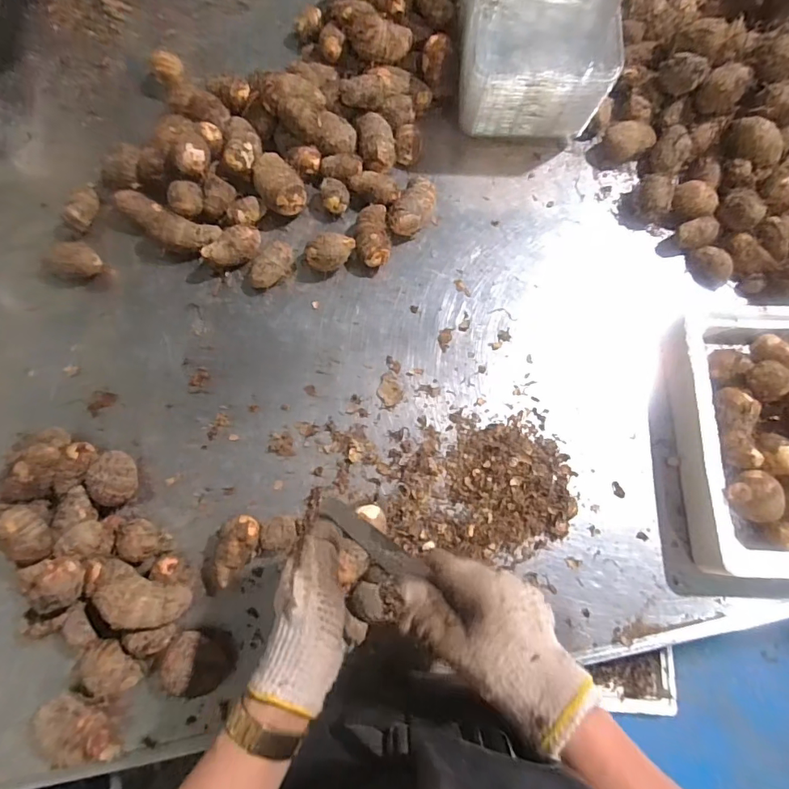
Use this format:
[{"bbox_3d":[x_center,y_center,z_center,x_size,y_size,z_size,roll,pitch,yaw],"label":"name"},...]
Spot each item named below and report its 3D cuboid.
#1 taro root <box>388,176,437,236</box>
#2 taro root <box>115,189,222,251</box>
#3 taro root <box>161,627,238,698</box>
[{"bbox_3d":[0.025,-0.243,0.610,0.051,0.042,0.082,15,76,3],"label":"taro root"},{"bbox_3d":[-0.295,-0.217,0.604,0.147,0.043,0.051,23,76,5],"label":"taro root"},{"bbox_3d":[-0.196,0.273,0.473,0.062,0.041,0.053,11,76,2],"label":"taro root"}]

